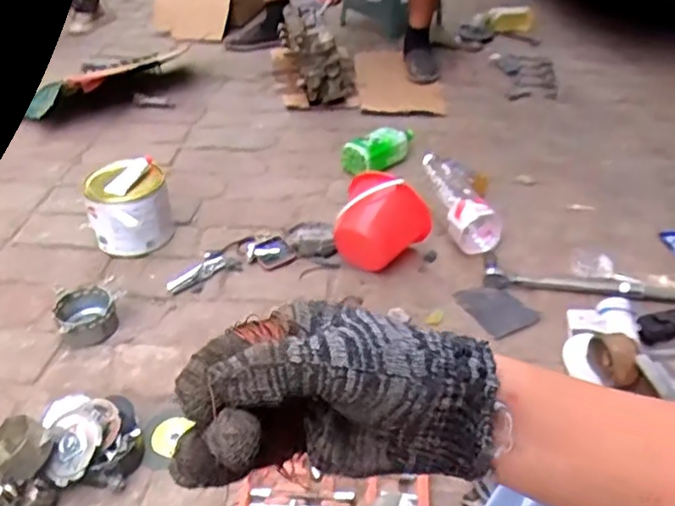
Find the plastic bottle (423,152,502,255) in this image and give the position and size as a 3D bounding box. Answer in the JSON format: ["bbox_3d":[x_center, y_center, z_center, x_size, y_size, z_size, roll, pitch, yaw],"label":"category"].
[{"bbox_3d":[0.264,-0.138,1.446,0.118,0.090,0.322,-9,38,-11],"label":"plastic bottle"}]

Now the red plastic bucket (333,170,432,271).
[{"bbox_3d":[0.073,-0.062,1.268,0.158,0.161,0.148,-25,45,-30],"label":"red plastic bucket"}]

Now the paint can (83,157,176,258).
[{"bbox_3d":[-0.414,-0.078,1.296,0.160,0.154,0.158,-12,38,-14],"label":"paint can"}]

